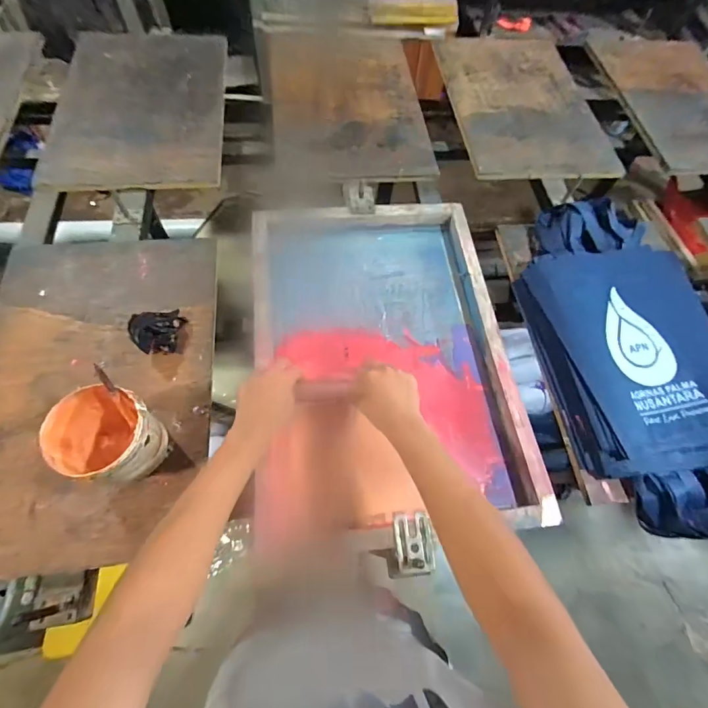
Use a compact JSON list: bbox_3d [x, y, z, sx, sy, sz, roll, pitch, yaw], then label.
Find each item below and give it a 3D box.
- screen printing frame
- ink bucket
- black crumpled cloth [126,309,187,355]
[{"bbox_3d":[0.059,-0.021,0.718,0.472,0.044,0.643,-4,63,-6],"label":"screen printing frame"},{"bbox_3d":[-0.349,0.124,0.565,0.121,0.124,0.113,2,63,-3],"label":"ink bucket"},{"bbox_3d":[-0.349,-0.038,0.685,0.089,0.046,0.071,-9,64,-9],"label":"black crumpled cloth"}]

